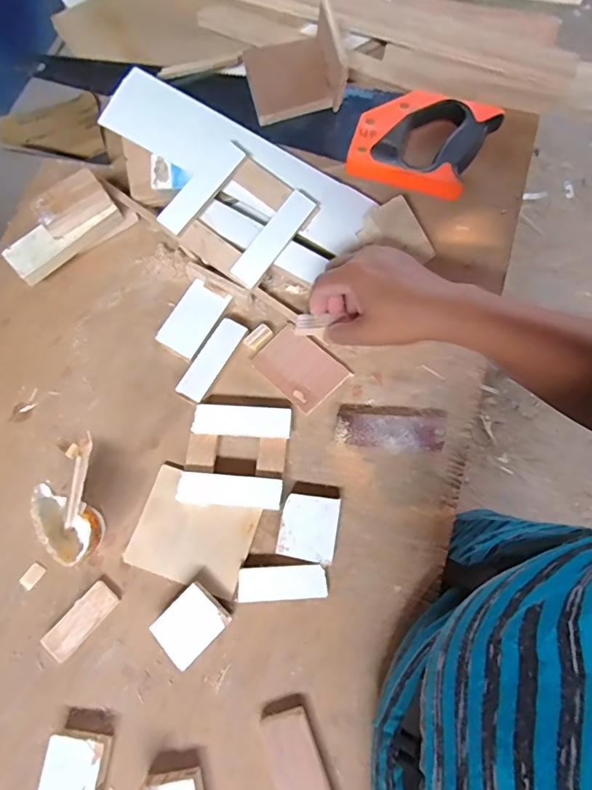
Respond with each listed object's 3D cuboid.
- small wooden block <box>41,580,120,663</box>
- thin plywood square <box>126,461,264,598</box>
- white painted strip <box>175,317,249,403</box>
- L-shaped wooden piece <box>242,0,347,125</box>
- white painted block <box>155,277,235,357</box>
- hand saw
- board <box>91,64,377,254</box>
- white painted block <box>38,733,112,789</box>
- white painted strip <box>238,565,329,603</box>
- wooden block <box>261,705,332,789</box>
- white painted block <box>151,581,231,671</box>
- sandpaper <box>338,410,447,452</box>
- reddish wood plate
[{"bbox_3d":[-0.183,0.192,0.409,0.026,0.013,0.064,41,78,13],"label":"small wooden block"},{"bbox_3d":[-0.090,0.121,0.425,0.101,0.004,0.085,20,74,7],"label":"thin plywood square"},{"bbox_3d":[-0.081,-0.034,0.463,0.028,0.013,0.086,31,75,10],"label":"white painted strip"},{"bbox_3d":[-0.003,-0.344,0.498,0.094,0.057,0.086,-14,73,-1],"label":"L-shaped wooden piece"},{"bbox_3d":[-0.102,-0.075,0.479,0.043,0.015,0.074,30,75,10],"label":"white painted block"},{"bbox_3d":[-0.033,-0.327,0.530,0.484,0.025,0.117,18,74,7],"label":"hand saw"},{"bbox_3d":[-0.056,-0.239,0.496,0.278,0.014,0.074,28,75,-4],"label":"board"},{"bbox_3d":[-0.171,0.294,0.372,0.043,0.021,0.056,9,73,4],"label":"white painted block"},{"bbox_3d":[-0.011,0.161,0.412,0.074,0.011,0.027,-2,72,0],"label":"white painted strip"},{"bbox_3d":[0.002,0.288,0.370,0.037,0.019,0.079,-19,73,-5],"label":"wooden block"},{"bbox_3d":[-0.087,0.190,0.400,0.044,0.024,0.054,43,78,13],"label":"white painted block"},{"bbox_3d":[0.088,0.033,0.444,0.100,0.023,0.038,3,72,2],"label":"sandpaper"},{"bbox_3d":[0.004,-0.027,0.471,0.078,0.007,0.060,42,78,13],"label":"reddish wood plate"}]

